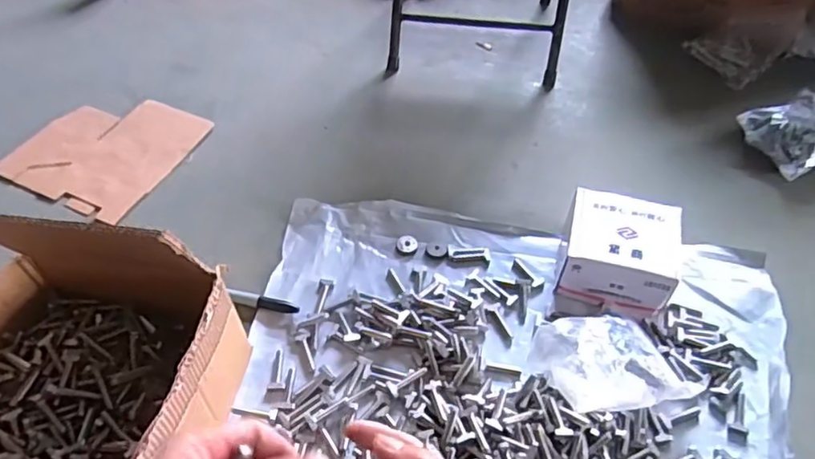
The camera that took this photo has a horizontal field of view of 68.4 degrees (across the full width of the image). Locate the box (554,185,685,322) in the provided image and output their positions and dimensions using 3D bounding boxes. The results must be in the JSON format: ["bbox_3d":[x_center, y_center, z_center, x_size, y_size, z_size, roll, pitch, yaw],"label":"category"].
[{"bbox_3d":[0.289,0.035,0.832,0.143,0.089,0.149,11,52,9],"label":"box"}]

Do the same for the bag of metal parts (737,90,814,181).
[{"bbox_3d":[0.668,-0.165,1.011,0.185,0.058,0.140,-18,53,-14],"label":"bag of metal parts"}]

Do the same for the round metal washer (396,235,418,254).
[{"bbox_3d":[0.000,0.022,0.890,0.030,0.005,0.031,0,51,0],"label":"round metal washer"}]

